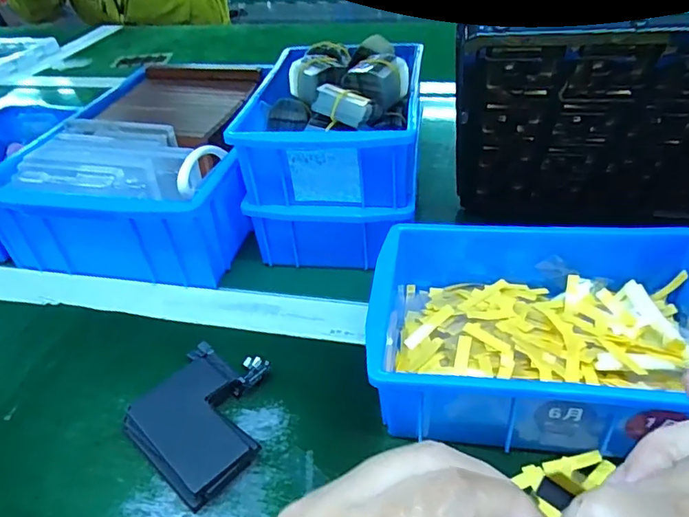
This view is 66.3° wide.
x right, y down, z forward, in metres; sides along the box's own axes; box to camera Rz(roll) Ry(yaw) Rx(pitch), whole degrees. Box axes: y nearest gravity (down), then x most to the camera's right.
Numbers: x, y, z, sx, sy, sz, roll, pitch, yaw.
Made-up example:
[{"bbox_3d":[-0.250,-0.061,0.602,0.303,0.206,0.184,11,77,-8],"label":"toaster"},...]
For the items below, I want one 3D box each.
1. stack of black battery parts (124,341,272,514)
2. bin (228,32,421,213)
[{"bbox_3d":[-0.077,0.096,0.316,0.086,0.028,0.085,26,48,33],"label":"stack of black battery parts"},{"bbox_3d":[-0.005,-0.117,0.441,0.132,0.087,0.190,2,39,8],"label":"bin"}]

